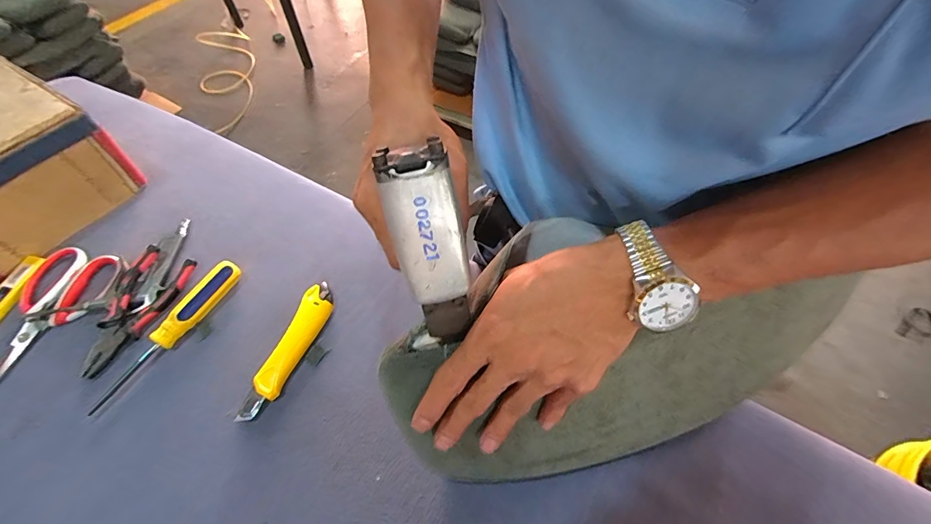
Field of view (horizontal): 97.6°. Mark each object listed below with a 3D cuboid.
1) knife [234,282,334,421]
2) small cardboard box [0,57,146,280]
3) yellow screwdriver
[{"bbox_3d":[-0.193,0.093,0.449,0.034,0.013,0.162,17,59,11],"label":"knife"},{"bbox_3d":[-0.596,-0.122,0.523,0.213,0.138,0.206,28,62,18],"label":"small cardboard box"},{"bbox_3d":[-0.326,0.077,0.452,0.024,0.023,0.190,24,61,16],"label":"yellow screwdriver"}]

